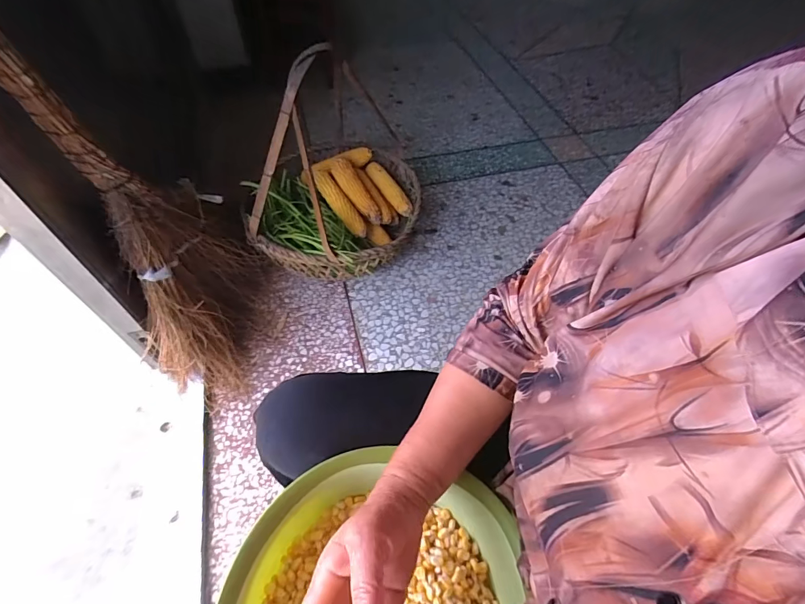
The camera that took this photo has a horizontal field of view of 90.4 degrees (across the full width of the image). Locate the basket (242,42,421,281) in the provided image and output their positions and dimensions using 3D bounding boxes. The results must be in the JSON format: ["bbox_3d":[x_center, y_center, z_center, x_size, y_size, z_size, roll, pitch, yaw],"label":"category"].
[{"bbox_3d":[-0.165,-0.337,0.953,0.388,0.444,0.436,4,54,1],"label":"basket"}]

